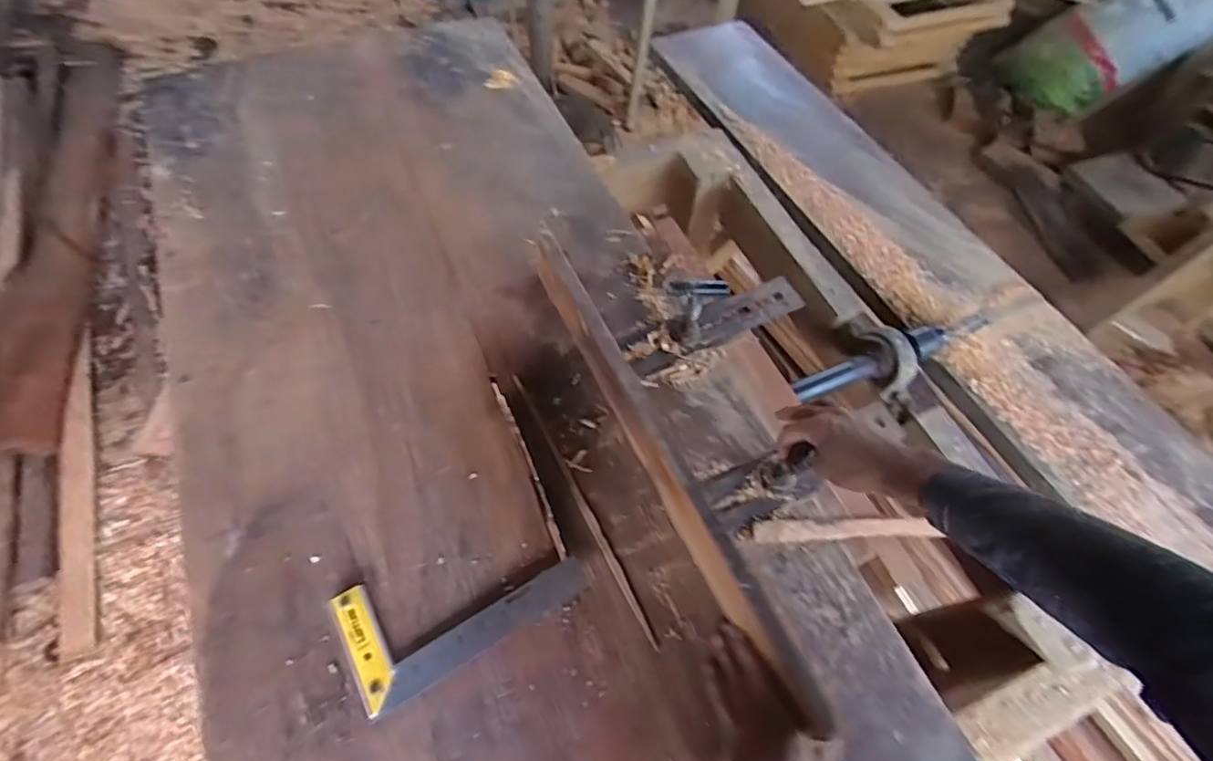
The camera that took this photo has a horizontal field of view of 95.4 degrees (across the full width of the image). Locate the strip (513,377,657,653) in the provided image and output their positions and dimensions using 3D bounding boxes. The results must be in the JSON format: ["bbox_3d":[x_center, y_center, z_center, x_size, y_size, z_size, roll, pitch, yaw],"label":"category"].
[{"bbox_3d":[-0.035,0.143,0.685,0.013,0.008,0.380,-24,64,-17],"label":"strip"}]

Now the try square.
[{"bbox_3d":[-0.159,0.241,0.617,0.254,0.013,0.128,-25,64,-17],"label":"try square"}]

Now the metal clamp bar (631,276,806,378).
[{"bbox_3d":[0.162,-0.112,0.799,0.282,0.141,0.077,-23,63,-16],"label":"metal clamp bar"}]

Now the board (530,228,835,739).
[{"bbox_3d":[0.046,0.059,0.676,0.026,0.105,0.671,-21,62,-15],"label":"board"}]

